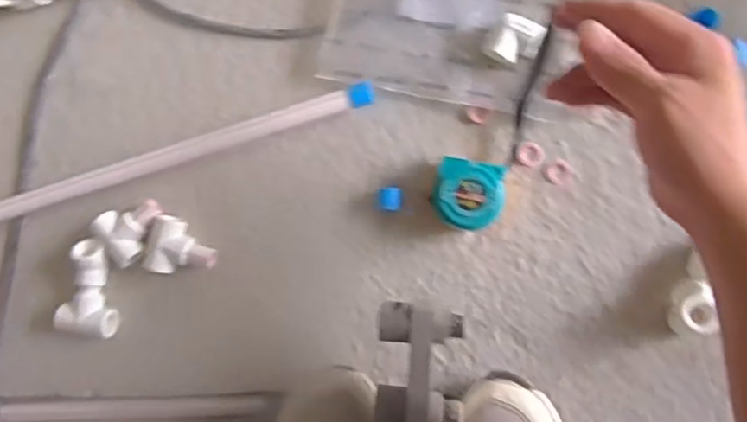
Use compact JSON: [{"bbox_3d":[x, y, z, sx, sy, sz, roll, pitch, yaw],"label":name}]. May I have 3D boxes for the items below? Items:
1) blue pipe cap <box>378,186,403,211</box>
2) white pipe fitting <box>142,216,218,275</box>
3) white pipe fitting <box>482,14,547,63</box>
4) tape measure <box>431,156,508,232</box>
[{"bbox_3d":[0.017,-0.012,0.606,0.022,0.020,0.022,6,93,8],"label":"blue pipe cap"},{"bbox_3d":[-0.190,0.037,0.642,0.068,0.033,0.056,12,94,8],"label":"white pipe fitting"},{"bbox_3d":[0.129,-0.154,0.583,0.046,0.030,0.041,23,95,7],"label":"white pipe fitting"},{"bbox_3d":[0.087,-0.016,0.586,0.064,0.045,0.062,10,94,8],"label":"tape measure"}]

